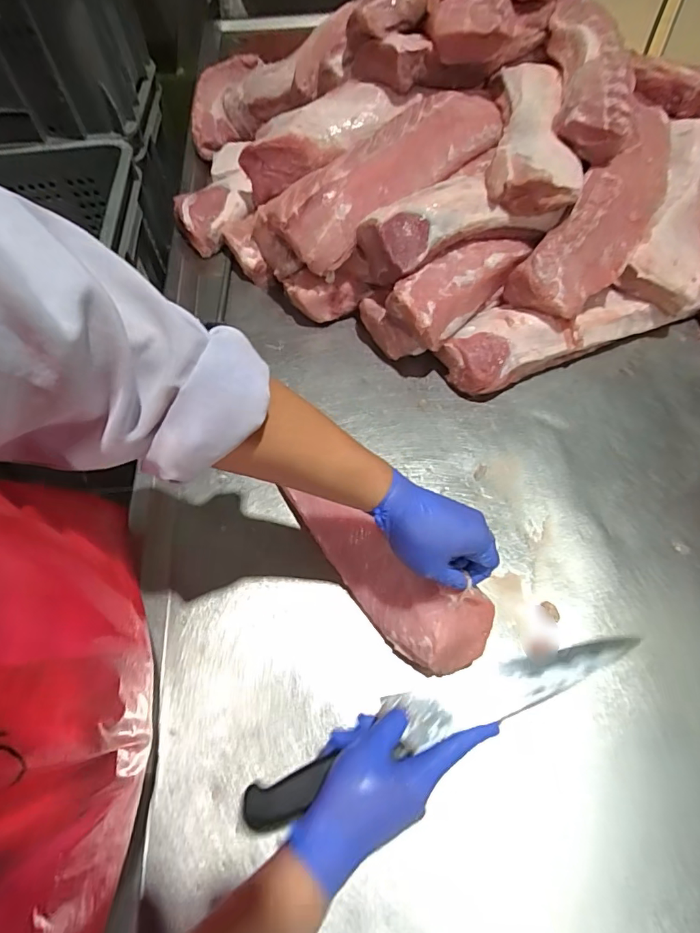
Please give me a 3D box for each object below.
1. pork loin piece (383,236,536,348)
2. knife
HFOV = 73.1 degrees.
[{"bbox_3d":[0.166,-0.274,0.708,0.240,0.069,0.091,-39,65,-21],"label":"pork loin piece"},{"bbox_3d":[0.080,0.209,0.400,0.343,0.022,0.047,-18,57,-11],"label":"knife"}]

